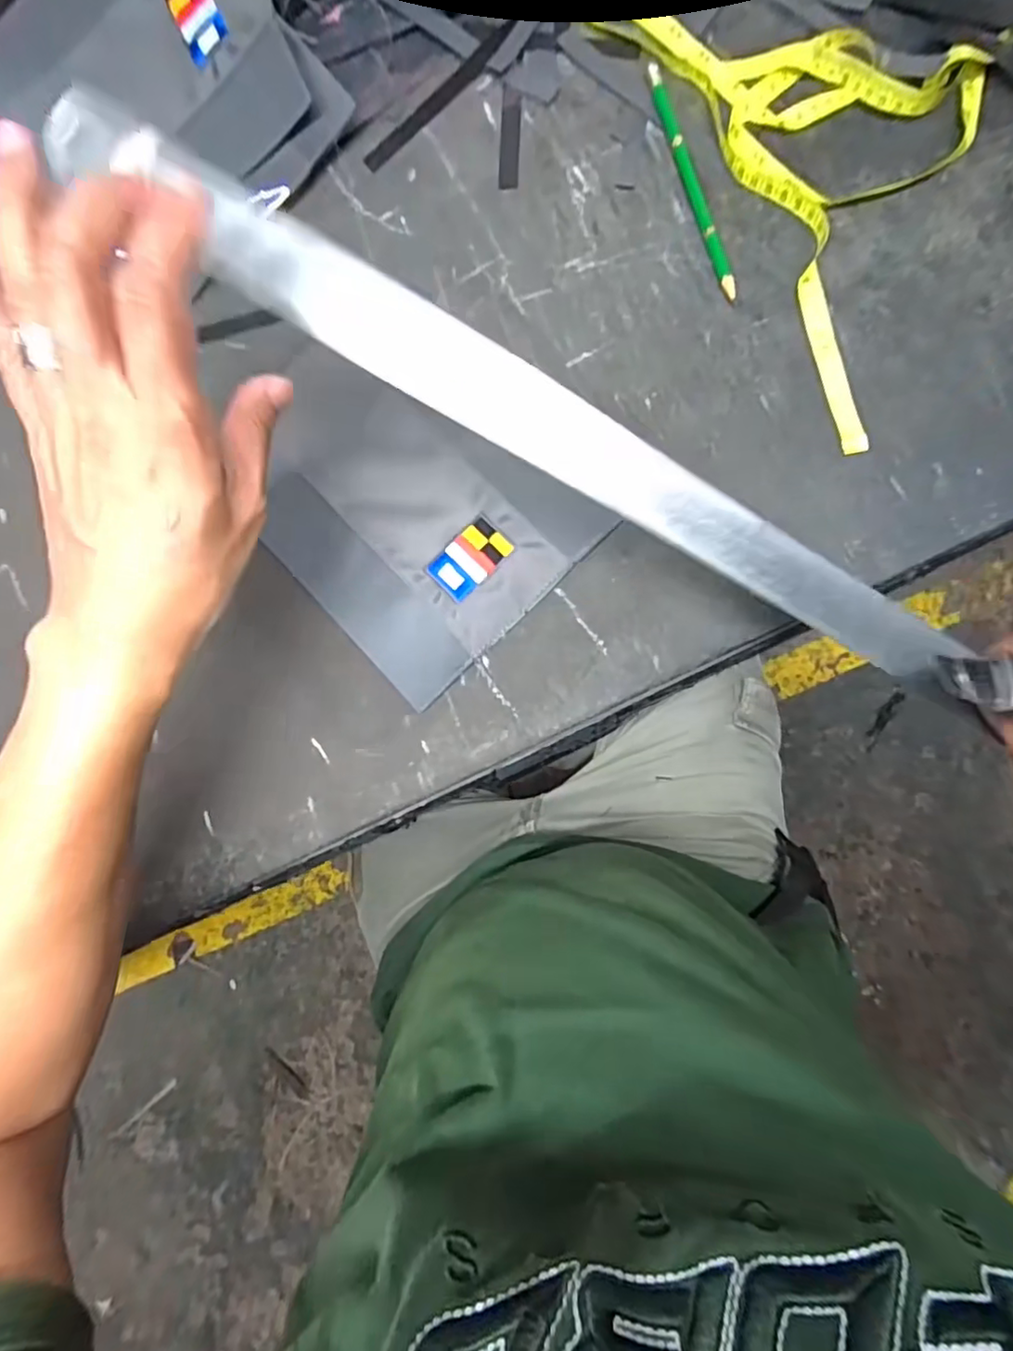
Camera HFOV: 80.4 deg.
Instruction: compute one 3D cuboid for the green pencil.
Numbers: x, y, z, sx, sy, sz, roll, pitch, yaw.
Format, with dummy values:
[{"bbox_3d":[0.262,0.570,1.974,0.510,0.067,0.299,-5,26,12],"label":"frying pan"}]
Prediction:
[{"bbox_3d":[0.114,-0.304,0.369,0.008,0.007,0.162,-16,83,5],"label":"green pencil"}]

